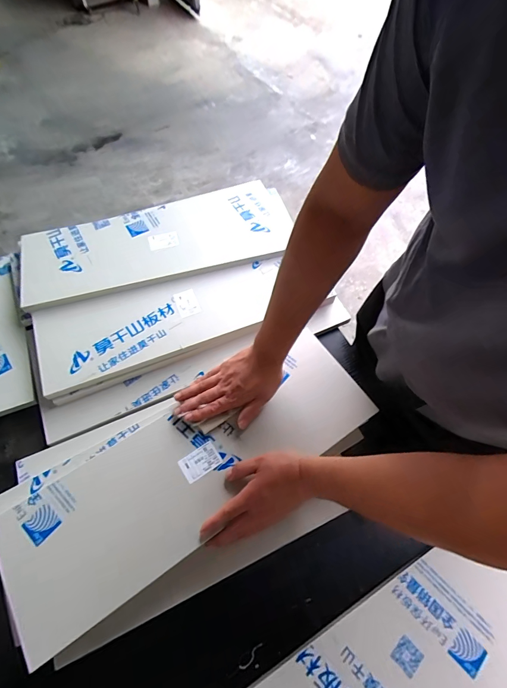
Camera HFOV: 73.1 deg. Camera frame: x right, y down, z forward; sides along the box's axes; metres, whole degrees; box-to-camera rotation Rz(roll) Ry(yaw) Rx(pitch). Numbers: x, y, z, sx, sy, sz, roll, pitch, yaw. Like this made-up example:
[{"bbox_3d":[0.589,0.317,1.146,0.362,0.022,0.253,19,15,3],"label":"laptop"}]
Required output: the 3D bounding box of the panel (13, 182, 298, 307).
[{"bbox_3d":[-0.205,-0.233,0.749,0.568,0.023,0.209,-17,64,-9],"label":"panel"}]

